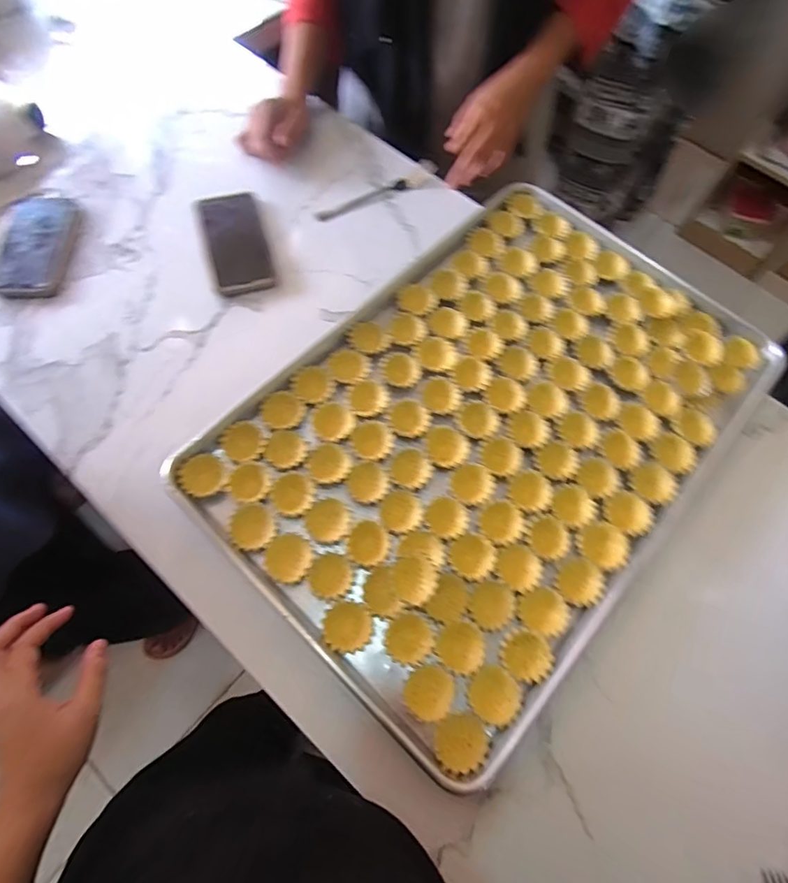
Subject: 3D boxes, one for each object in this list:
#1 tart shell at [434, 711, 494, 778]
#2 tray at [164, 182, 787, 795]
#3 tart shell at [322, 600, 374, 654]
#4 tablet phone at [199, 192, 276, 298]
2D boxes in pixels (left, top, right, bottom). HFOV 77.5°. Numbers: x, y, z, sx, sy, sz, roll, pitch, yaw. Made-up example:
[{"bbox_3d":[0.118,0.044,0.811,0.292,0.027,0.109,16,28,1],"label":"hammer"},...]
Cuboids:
[{"bbox_3d":[0.057,0.254,0.412,0.046,0.017,0.040,-22,71,-12],"label":"tart shell"},{"bbox_3d":[0.107,-0.039,0.533,0.422,0.026,0.593,41,71,13],"label":"tray"},{"bbox_3d":[-0.041,0.166,0.438,0.044,0.009,0.042,1,68,-3],"label":"tart shell"},{"bbox_3d":[-0.199,-0.255,0.618,0.069,0.015,0.159,-14,69,-8],"label":"tablet phone"}]

